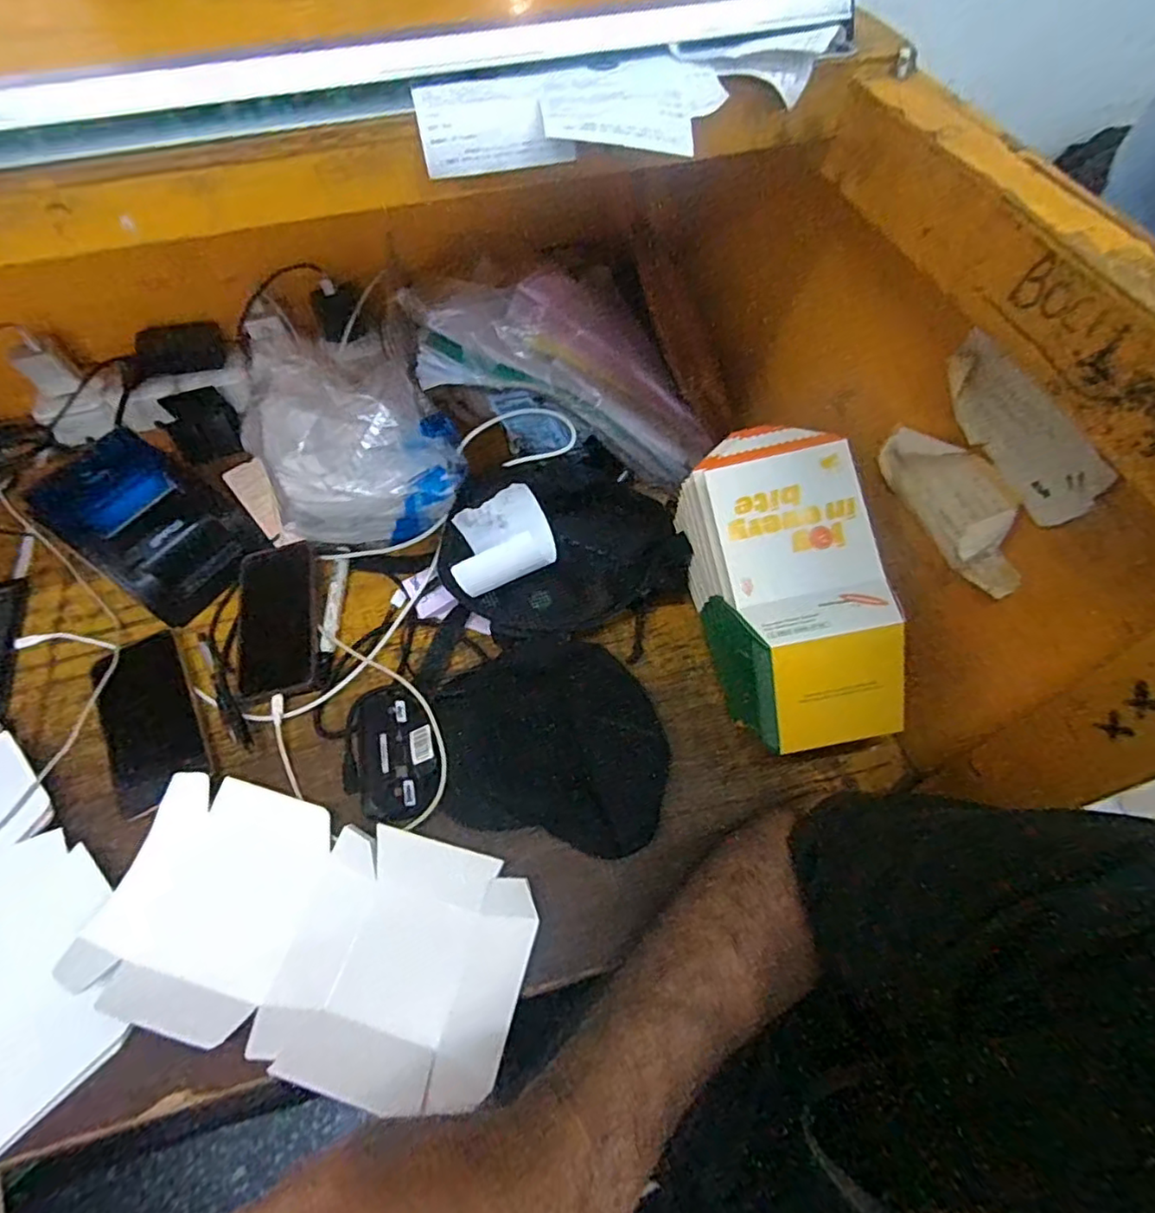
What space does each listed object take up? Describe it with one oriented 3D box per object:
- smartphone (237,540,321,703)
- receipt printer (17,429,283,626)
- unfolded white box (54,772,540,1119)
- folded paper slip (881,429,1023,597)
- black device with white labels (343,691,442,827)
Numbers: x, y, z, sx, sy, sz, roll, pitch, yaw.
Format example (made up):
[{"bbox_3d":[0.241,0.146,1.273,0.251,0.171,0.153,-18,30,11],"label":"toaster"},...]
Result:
[{"bbox_3d":[-0.295,0.010,0.607,0.081,0.015,0.166,-15,65,0],"label":"smartphone"},{"bbox_3d":[-0.430,-0.082,0.627,0.169,0.101,0.129,31,64,18],"label":"receipt printer"},{"bbox_3d":[-0.197,0.246,0.467,0.313,0.031,0.166,13,60,9],"label":"unfolded white box"},{"bbox_3d":[0.245,-0.068,0.406,0.020,0.071,0.128,-10,59,-5],"label":"folded paper slip"},{"bbox_3d":[-0.157,0.126,0.532,0.076,0.037,0.119,-9,59,-4],"label":"black device with white labels"}]

